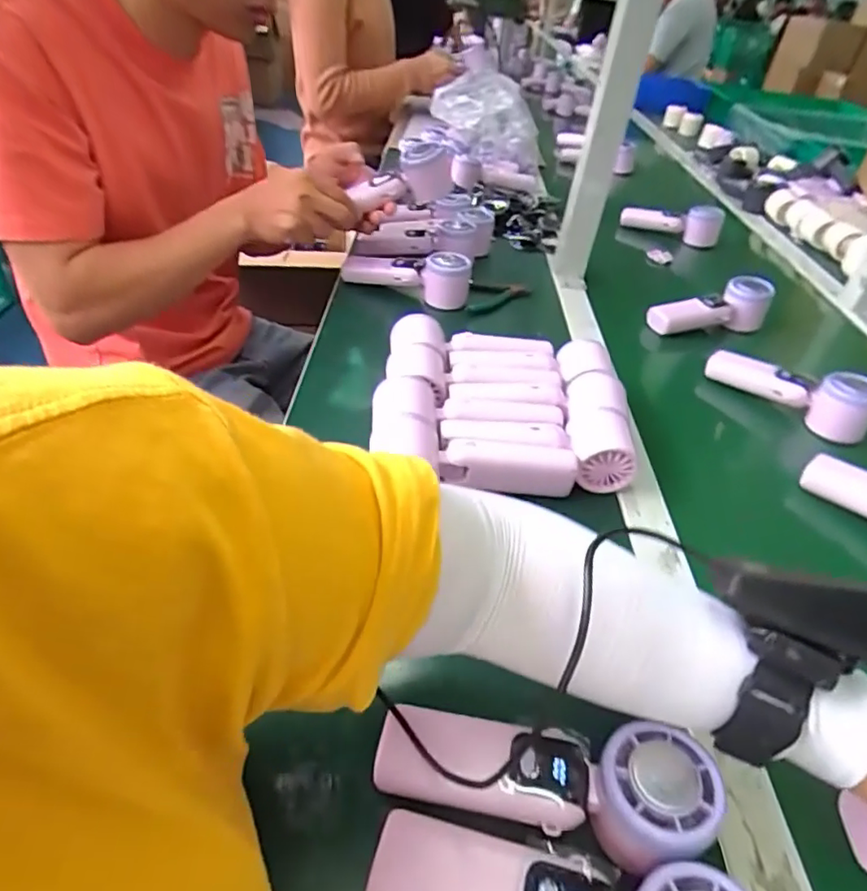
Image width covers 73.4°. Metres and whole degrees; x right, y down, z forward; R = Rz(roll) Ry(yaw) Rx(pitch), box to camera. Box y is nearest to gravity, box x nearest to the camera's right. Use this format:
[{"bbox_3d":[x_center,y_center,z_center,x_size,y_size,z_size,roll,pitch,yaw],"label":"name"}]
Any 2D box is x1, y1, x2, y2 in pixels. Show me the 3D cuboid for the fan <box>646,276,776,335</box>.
[{"bbox_3d":[0.359,-0.181,0.762,0.158,0.065,0.047,-5,41,-15],"label":"fan"}]

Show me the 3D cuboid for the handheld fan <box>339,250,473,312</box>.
[{"bbox_3d":[-0.034,-0.228,0.759,0.168,0.057,0.046,19,41,13],"label":"handheld fan"}]

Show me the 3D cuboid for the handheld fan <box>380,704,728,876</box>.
[{"bbox_3d":[0.053,0.170,0.292,0.163,0.035,0.056,1,38,15],"label":"handheld fan"}]

